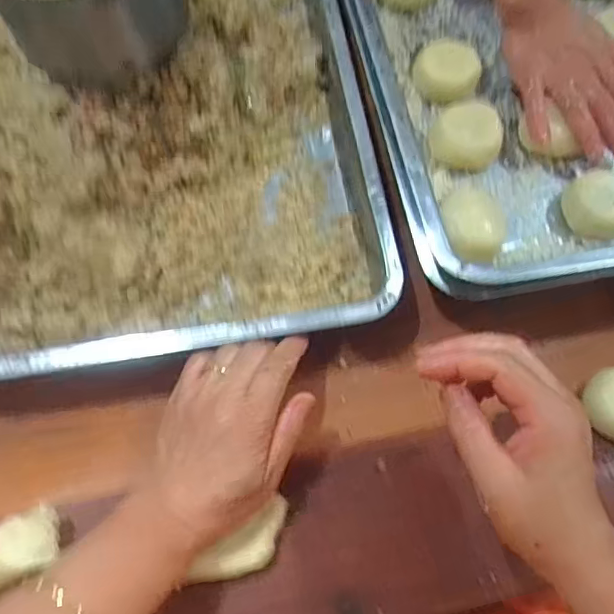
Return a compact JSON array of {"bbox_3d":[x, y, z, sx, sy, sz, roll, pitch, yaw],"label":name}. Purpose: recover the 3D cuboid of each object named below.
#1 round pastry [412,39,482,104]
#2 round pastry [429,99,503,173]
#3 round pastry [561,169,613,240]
[{"bbox_3d":[0.120,-0.204,0.485,0.056,0.029,0.052,1,67,-1],"label":"round pastry"},{"bbox_3d":[0.134,-0.146,0.467,0.057,0.019,0.059,1,67,-1],"label":"round pastry"},{"bbox_3d":[0.230,-0.081,0.437,0.051,0.024,0.054,1,67,-1],"label":"round pastry"}]

